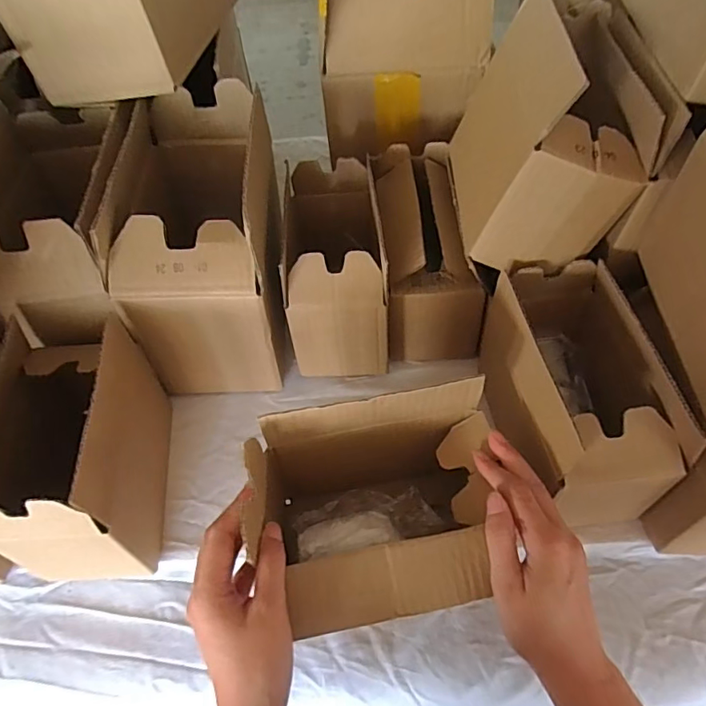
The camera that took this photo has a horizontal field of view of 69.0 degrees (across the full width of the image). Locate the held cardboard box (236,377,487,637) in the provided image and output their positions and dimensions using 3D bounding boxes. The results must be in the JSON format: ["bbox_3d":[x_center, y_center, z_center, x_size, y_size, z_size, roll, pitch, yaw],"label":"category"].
[{"bbox_3d":[0.016,0.132,0.398,0.183,0.151,0.140,-6,54,-4],"label":"held cardboard box"}]

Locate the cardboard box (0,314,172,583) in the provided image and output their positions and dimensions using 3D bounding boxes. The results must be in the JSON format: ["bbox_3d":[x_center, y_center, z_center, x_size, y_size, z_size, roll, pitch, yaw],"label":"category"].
[{"bbox_3d":[-0.233,0.084,0.447,0.098,0.174,0.182,-7,54,-3],"label":"cardboard box"}]

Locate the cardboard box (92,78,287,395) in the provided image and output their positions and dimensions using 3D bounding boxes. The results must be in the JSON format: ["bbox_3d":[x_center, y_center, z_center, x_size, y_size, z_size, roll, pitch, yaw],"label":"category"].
[{"bbox_3d":[-0.151,-0.120,0.534,0.140,0.203,0.251,-8,54,-3],"label":"cardboard box"}]

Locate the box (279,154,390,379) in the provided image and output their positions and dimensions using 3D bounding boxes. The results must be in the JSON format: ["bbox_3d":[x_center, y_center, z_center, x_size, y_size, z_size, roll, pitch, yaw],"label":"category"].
[{"bbox_3d":[-0.022,-0.091,0.552,0.092,0.135,0.187,-6,54,-2],"label":"box"}]

